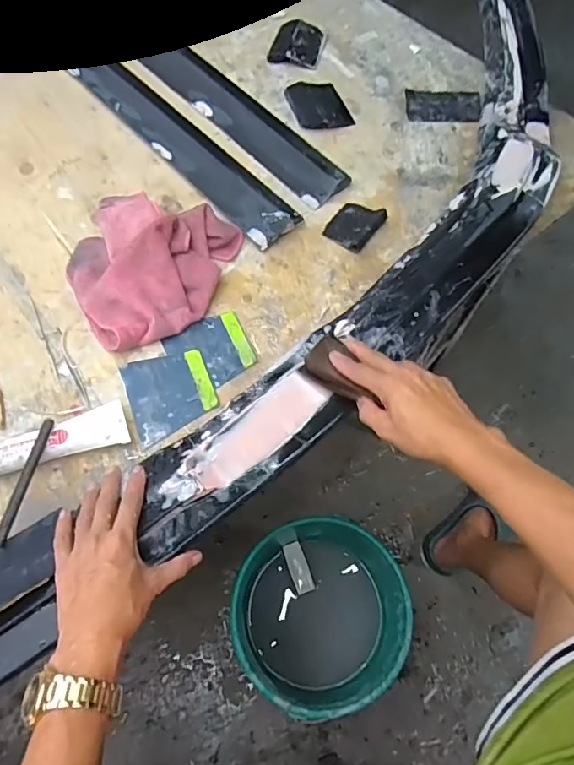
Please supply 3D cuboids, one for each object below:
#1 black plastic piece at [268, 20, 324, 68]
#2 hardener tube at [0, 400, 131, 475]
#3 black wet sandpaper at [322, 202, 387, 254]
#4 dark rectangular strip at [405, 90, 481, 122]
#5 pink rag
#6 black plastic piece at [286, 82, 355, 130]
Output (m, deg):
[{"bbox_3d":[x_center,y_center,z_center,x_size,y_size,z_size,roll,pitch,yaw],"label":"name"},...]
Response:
[{"bbox_3d":[0.019,-0.579,0.847,0.077,0.028,0.092,16,64,6],"label":"black plastic piece"},{"bbox_3d":[-0.263,0.067,0.555,0.163,0.032,0.047,-16,65,-10],"label":"hardener tube"},{"bbox_3d":[0.092,-0.219,0.686,0.066,0.020,0.071,36,67,15],"label":"black wet sandpaper"},{"bbox_3d":[0.249,-0.442,0.790,0.113,0.006,0.079,5,63,1],"label":"dark rectangular strip"},{"bbox_3d":[-0.189,-0.156,0.642,0.199,0.057,0.220,20,64,8],"label":"pink rag"},{"bbox_3d":[0.053,-0.439,0.786,0.084,0.012,0.110,-16,65,-10],"label":"black plastic piece"}]

